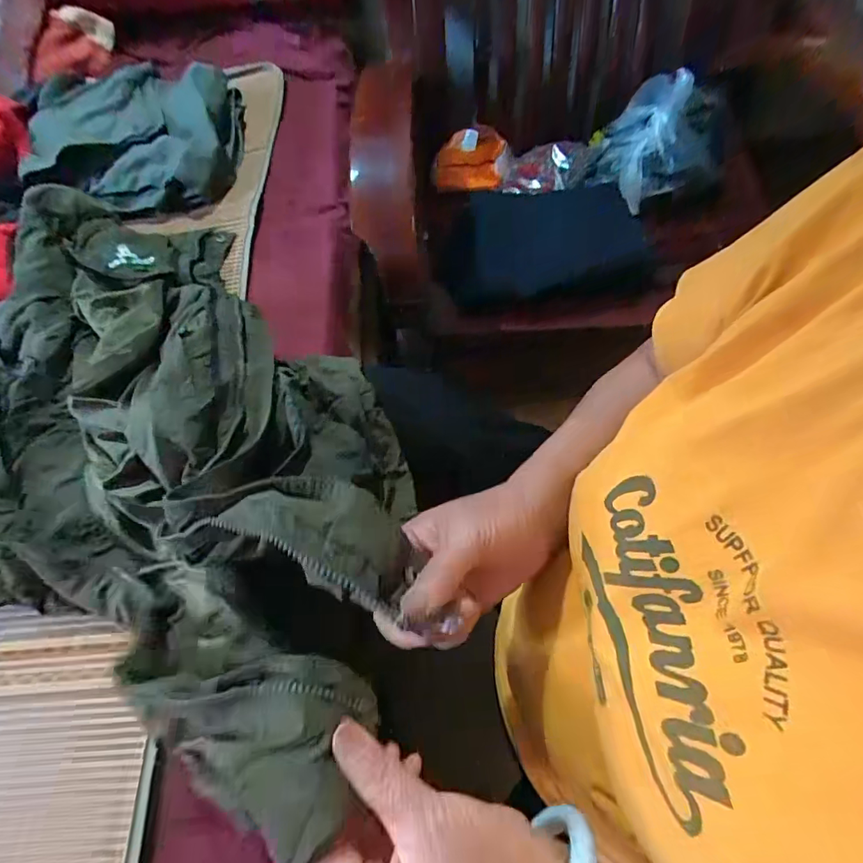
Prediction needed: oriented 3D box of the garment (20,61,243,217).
[{"bbox_3d":[-0.446,-0.449,0.735,0.304,0.071,0.288,1,60,4],"label":"garment"}]

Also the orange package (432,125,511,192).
[{"bbox_3d":[0.078,-0.514,0.926,0.147,0.126,0.039,-7,60,-1],"label":"orange package"}]

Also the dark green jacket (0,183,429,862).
[{"bbox_3d":[-0.247,-0.016,0.408,0.398,0.121,0.599,-15,60,-5],"label":"dark green jacket"}]

